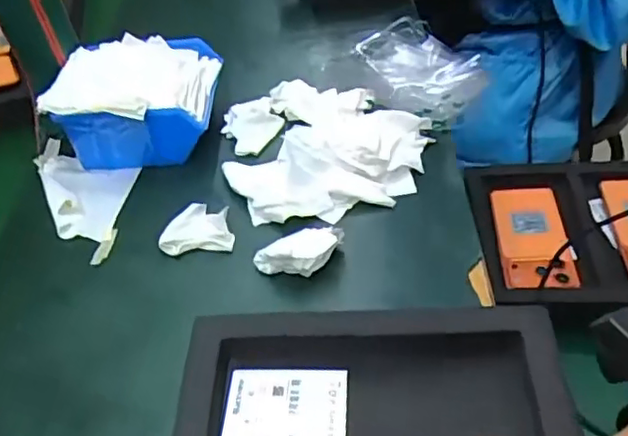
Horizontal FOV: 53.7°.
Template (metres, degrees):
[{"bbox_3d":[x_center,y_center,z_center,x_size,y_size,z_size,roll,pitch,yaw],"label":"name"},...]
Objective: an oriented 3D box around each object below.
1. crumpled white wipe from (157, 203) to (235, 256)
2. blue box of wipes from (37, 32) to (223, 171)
[{"bbox_3d":[-0.092,0.006,0.486,0.056,0.017,0.044,-7,43,2],"label":"crumpled white wipe"},{"bbox_3d":[-0.157,-0.108,0.567,0.138,0.070,0.126,-3,42,6],"label":"blue box of wipes"}]

